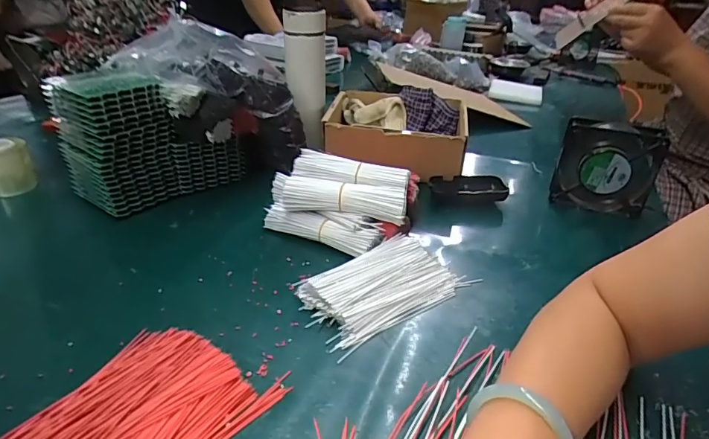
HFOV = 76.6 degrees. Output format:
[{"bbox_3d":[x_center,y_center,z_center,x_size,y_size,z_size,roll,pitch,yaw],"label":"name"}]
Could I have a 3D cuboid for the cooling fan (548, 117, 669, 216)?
[{"bbox_3d":[0.340,-0.068,0.613,0.120,0.120,0.036,10,30,12],"label":"cooling fan"}]

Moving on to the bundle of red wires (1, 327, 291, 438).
[{"bbox_3d":[-0.154,0.144,0.321,0.134,0.018,0.155,16,32,22],"label":"bundle of red wires"}]

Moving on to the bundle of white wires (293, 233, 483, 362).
[{"bbox_3d":[0.025,0.064,0.468,0.164,0.025,0.104,-19,36,-34],"label":"bundle of white wires"}]

